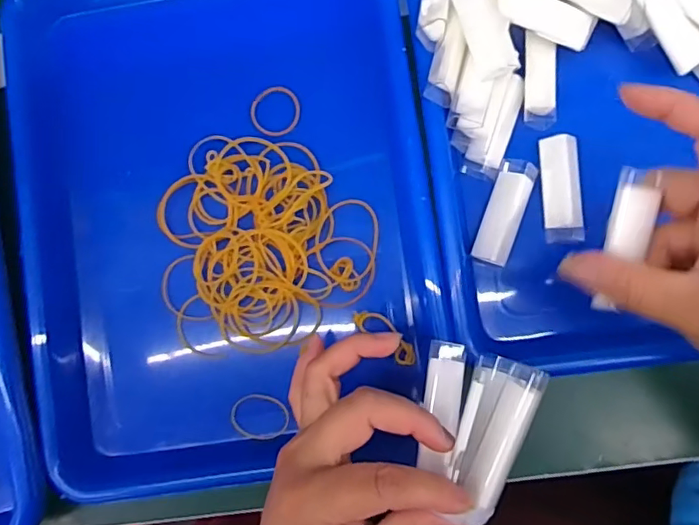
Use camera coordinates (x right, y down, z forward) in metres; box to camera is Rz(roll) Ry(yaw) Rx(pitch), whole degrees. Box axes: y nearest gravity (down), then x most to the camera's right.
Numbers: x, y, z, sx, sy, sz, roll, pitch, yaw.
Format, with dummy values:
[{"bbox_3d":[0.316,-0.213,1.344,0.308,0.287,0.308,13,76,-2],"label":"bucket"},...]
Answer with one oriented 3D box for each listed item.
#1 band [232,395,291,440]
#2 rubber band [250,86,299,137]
[{"bbox_3d":[-0.056,0.096,0.330,0.035,0.004,0.026,7,86,5],"label":"band"},{"bbox_3d":[-0.048,-0.098,0.347,0.031,0.004,0.032,0,87,-1],"label":"rubber band"}]

